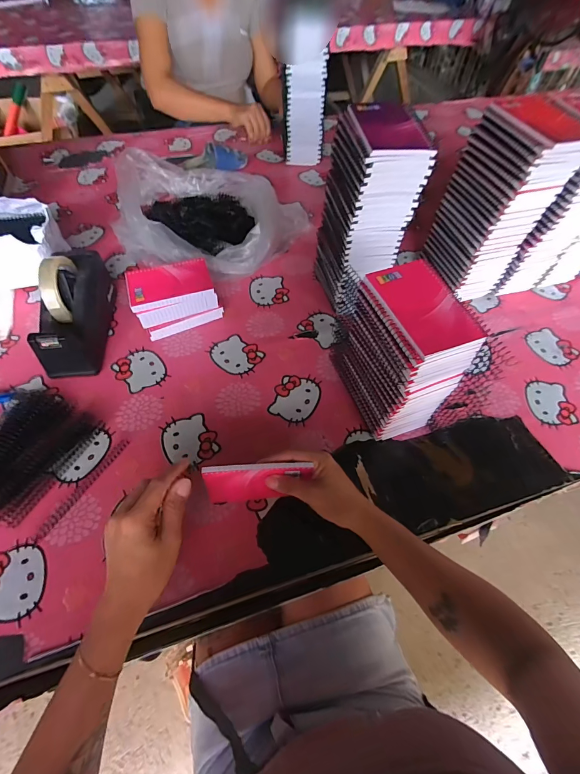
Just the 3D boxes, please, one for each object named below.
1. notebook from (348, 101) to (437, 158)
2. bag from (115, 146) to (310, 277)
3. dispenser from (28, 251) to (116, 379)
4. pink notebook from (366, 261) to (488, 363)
[{"bbox_3d":[0.125,-0.324,0.441,0.086,0.012,0.137,-2,58,-3],"label":"notebook"},{"bbox_3d":[-0.181,-0.343,0.712,0.352,0.101,0.262,30,61,15],"label":"bag"},{"bbox_3d":[-0.342,-0.125,0.560,0.075,0.116,0.203,-6,58,-6],"label":"dispenser"},{"bbox_3d":[0.145,-0.090,0.392,0.080,0.014,0.121,-18,60,-14],"label":"pink notebook"}]

